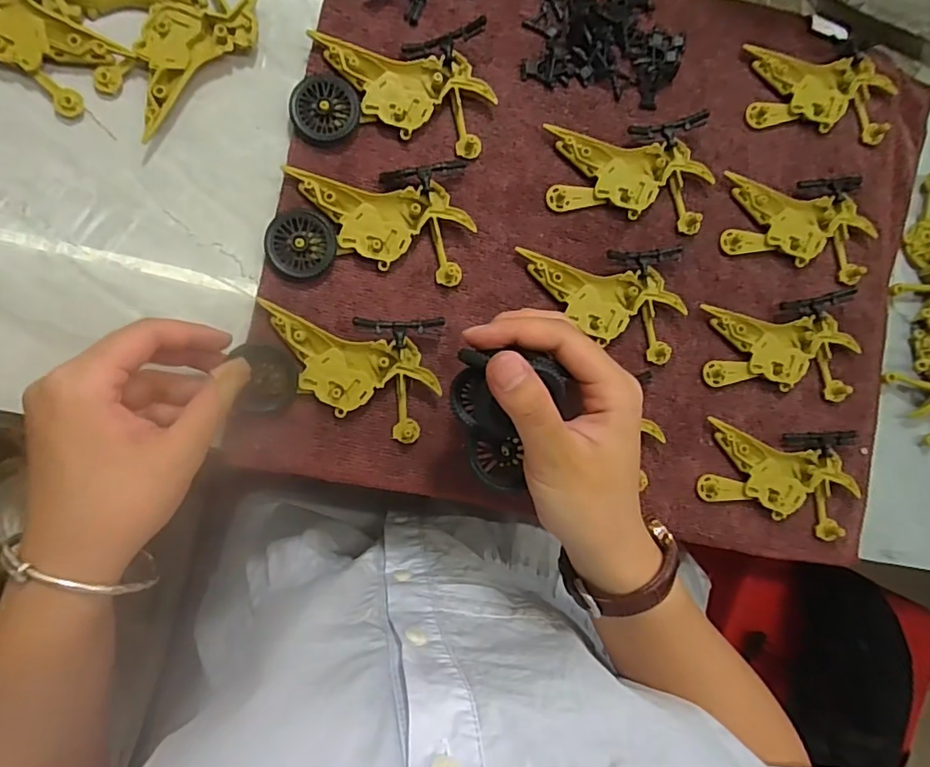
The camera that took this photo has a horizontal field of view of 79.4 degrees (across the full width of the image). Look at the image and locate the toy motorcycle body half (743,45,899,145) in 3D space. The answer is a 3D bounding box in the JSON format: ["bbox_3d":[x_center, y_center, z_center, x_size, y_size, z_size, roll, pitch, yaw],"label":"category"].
[{"bbox_3d":[0.228,-0.186,0.362,0.100,0.010,0.047,4,88,-9],"label":"toy motorcycle body half"}]

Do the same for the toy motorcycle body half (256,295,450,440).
[{"bbox_3d":[-0.060,-0.004,0.310,0.089,0.009,0.068,1,88,-9],"label":"toy motorcycle body half"}]

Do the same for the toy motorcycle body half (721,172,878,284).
[{"bbox_3d":[0.212,-0.099,0.357,0.096,0.013,0.065,-2,89,-9],"label":"toy motorcycle body half"}]

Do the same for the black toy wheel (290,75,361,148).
[{"bbox_3d":[-0.078,-0.151,0.312,0.036,0.010,0.036,0,88,-9],"label":"black toy wheel"}]

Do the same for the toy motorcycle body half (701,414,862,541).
[{"bbox_3d":[0.194,0.060,0.348,0.096,0.011,0.048,19,86,-8],"label":"toy motorcycle body half"}]

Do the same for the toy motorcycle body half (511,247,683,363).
[{"bbox_3d":[0.081,-0.051,0.335,0.100,0.009,0.052,19,86,-8],"label":"toy motorcycle body half"}]

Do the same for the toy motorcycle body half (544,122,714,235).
[{"bbox_3d":[0.098,-0.123,0.339,0.100,0.010,0.047,7,87,-9],"label":"toy motorcycle body half"}]

